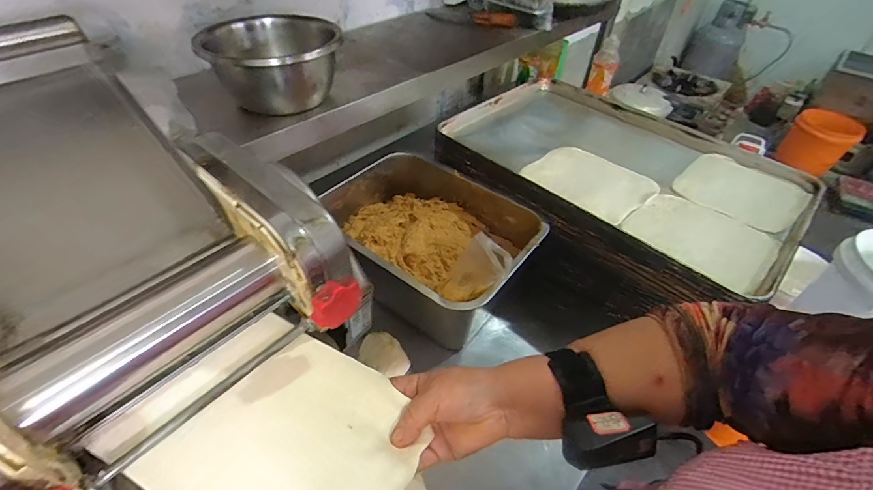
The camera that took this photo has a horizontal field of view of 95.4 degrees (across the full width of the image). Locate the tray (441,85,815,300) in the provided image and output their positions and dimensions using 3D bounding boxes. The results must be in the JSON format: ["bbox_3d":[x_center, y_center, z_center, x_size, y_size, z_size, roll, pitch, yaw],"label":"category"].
[{"bbox_3d":[0.348,-0.152,0.773,0.414,0.068,0.594,-33,55,-31],"label":"tray"}]

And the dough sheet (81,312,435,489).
[{"bbox_3d":[-0.125,0.155,0.325,0.210,0.036,0.160,24,48,20],"label":"dough sheet"}]

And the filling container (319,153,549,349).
[{"bbox_3d":[-0.026,-0.003,0.712,0.373,0.172,0.260,32,51,26],"label":"filling container"}]

